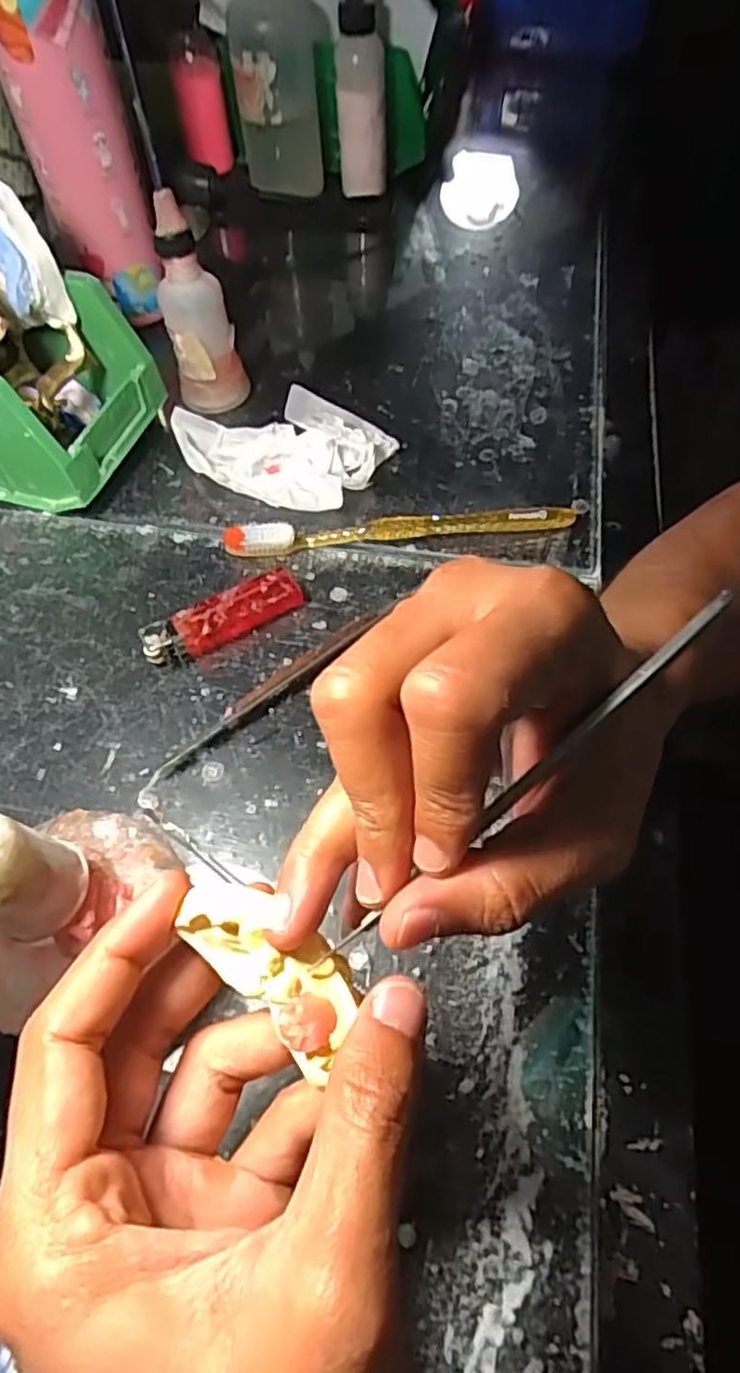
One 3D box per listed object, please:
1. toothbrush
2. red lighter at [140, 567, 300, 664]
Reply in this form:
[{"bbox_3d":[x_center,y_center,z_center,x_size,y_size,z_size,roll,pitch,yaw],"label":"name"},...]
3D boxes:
[{"bbox_3d":[0.017,-0.086,0.379,0.186,0.021,0.013,-6,59,-2],"label":"toothbrush"},{"bbox_3d":[-0.074,-0.034,0.355,0.081,0.015,0.022,-27,62,-14],"label":"red lighter"}]

